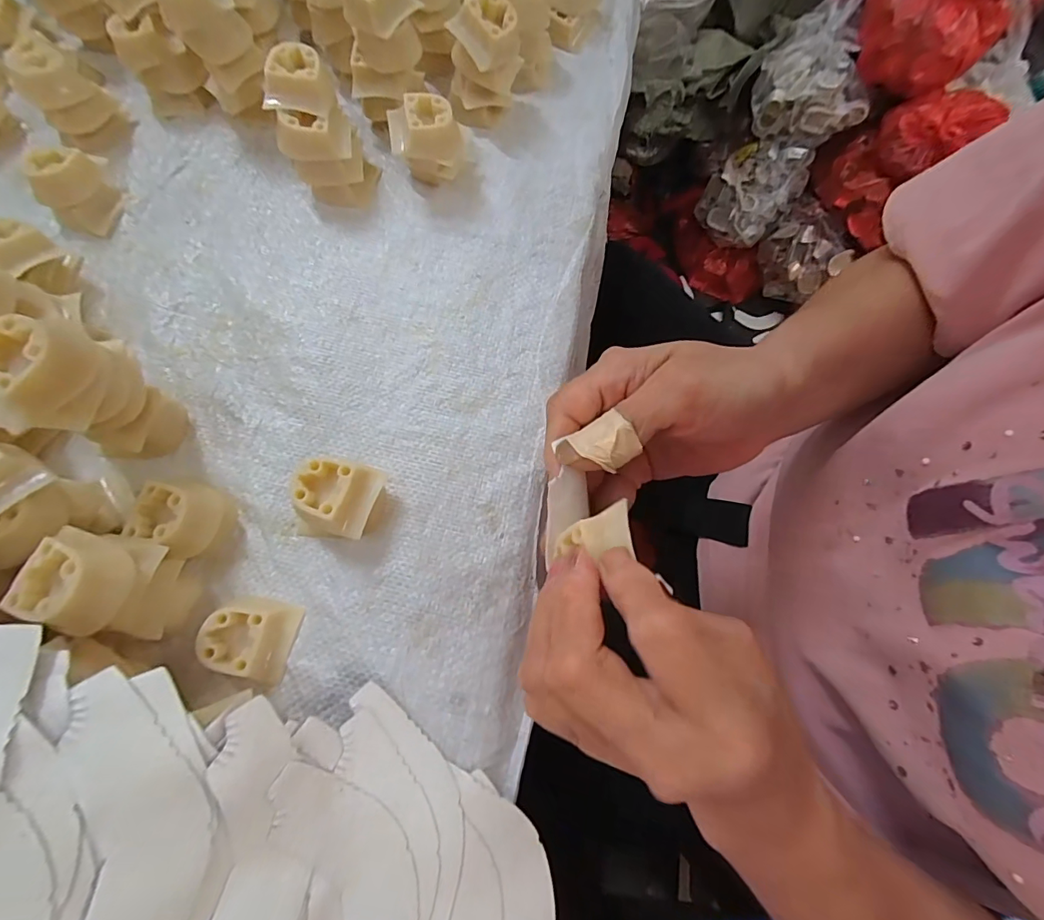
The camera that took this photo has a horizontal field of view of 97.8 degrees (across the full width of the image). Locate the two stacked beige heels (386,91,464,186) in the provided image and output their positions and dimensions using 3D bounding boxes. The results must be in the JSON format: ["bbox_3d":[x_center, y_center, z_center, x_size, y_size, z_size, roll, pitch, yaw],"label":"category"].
[{"bbox_3d":[-0.064,-0.210,0.307,0.045,0.048,0.034,-6,73,-2],"label":"two stacked beige heels"}]

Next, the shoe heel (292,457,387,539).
[{"bbox_3d":[-0.100,0.020,0.246,0.044,0.031,0.044,17,73,5],"label":"shoe heel"}]

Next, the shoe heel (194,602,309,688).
[{"bbox_3d":[-0.138,0.090,0.231,0.038,0.018,0.037,12,73,4],"label":"shoe heel"}]

